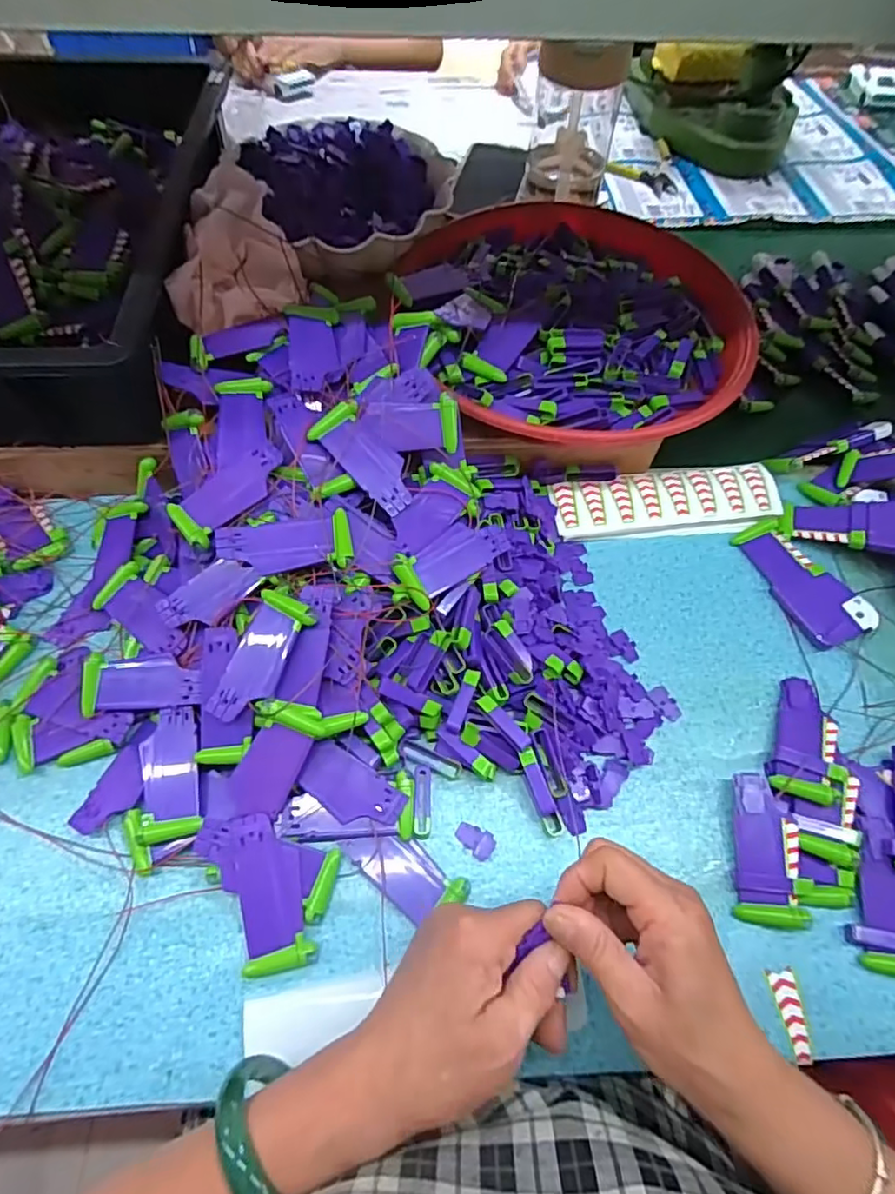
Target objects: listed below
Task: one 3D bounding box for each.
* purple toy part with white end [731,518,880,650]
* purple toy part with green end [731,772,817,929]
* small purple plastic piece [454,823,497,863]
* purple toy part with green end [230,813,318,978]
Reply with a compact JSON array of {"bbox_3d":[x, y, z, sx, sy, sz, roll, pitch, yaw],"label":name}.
[{"bbox_3d":[0.288,-0.014,0.484,0.048,0.024,0.117,-22,64,-13],"label":"purple toy part with white end"},{"bbox_3d":[0.210,0.165,0.388,0.040,0.020,0.090,9,62,3],"label":"purple toy part with green end"},{"bbox_3d":[0.019,0.161,0.394,0.026,0.004,0.018,30,65,14],"label":"small purple plastic piece"},{"bbox_3d":[-0.111,0.181,0.364,0.038,0.007,0.091,-16,76,-10],"label":"purple toy part with green end"}]

